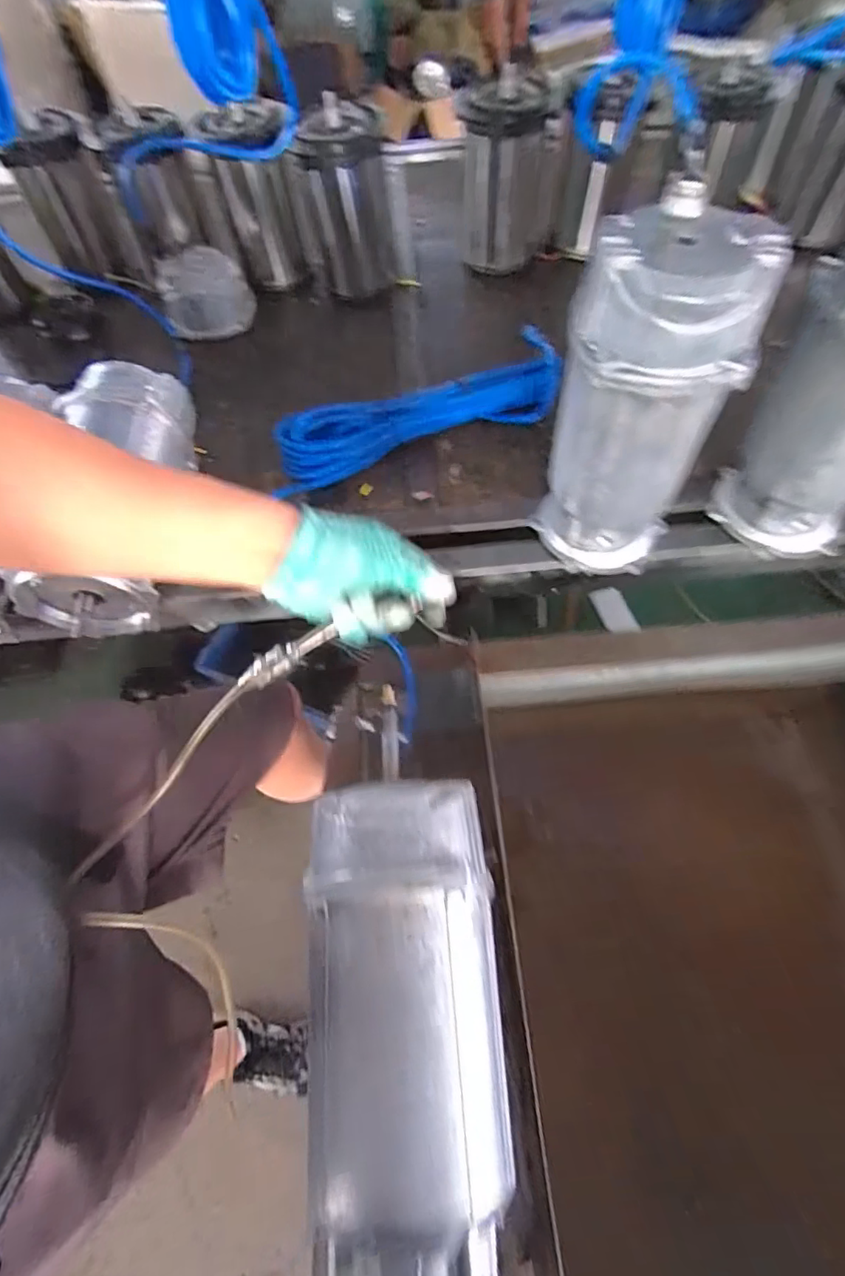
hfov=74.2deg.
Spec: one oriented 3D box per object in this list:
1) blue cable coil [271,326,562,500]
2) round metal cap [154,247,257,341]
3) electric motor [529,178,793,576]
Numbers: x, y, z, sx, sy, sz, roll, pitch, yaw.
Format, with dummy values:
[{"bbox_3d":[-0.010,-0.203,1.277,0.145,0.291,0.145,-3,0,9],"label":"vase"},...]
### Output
[{"bbox_3d":[0.002,-0.278,0.698,0.377,0.058,0.114,-21,61,-8],"label":"blue cable coil"},{"bbox_3d":[-0.331,-0.529,0.856,0.129,0.080,0.129,-2,61,3],"label":"round metal cap"},{"bbox_3d":[0.184,-0.189,0.501,0.132,0.296,0.107,19,63,14],"label":"electric motor"}]

